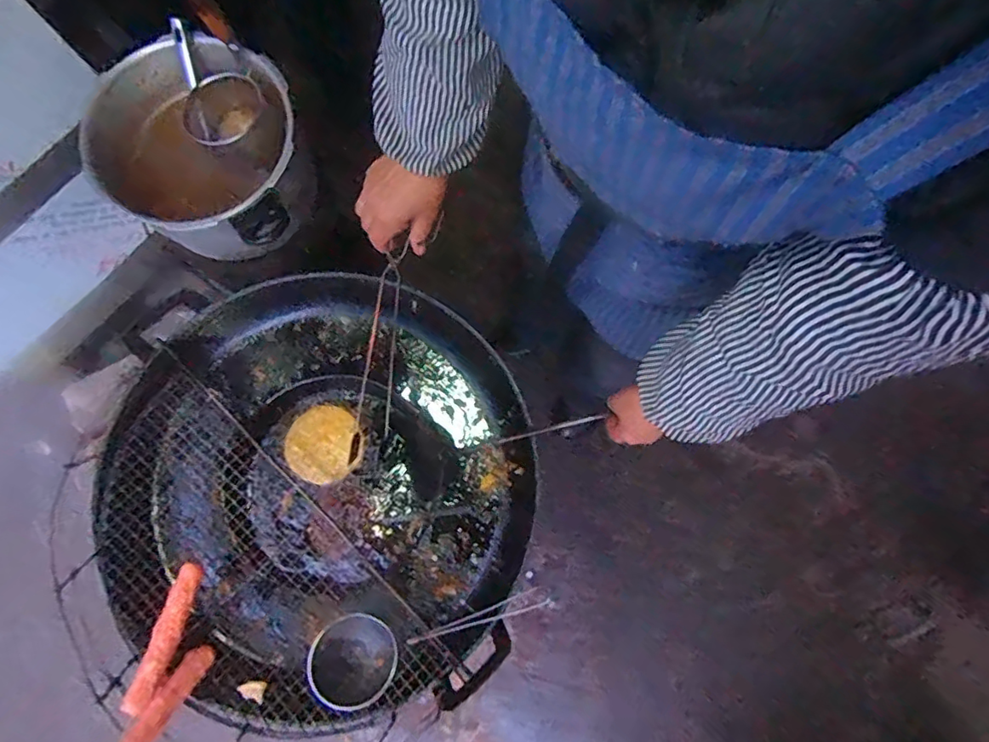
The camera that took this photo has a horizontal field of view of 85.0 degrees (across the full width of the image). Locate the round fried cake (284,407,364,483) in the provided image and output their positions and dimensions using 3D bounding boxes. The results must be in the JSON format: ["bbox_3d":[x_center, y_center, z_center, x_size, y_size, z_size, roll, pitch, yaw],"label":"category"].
[{"bbox_3d":[-0.240,0.102,0.753,0.100,0.016,0.105,0,78,1],"label":"round fried cake"}]

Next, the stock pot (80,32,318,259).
[{"bbox_3d":[-0.399,-0.311,0.785,0.269,0.168,0.261,0,78,1],"label":"stock pot"}]

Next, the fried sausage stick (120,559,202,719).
[{"bbox_3d":[-0.368,0.293,0.604,0.029,0.016,0.150,4,53,2],"label":"fried sausage stick"}]

